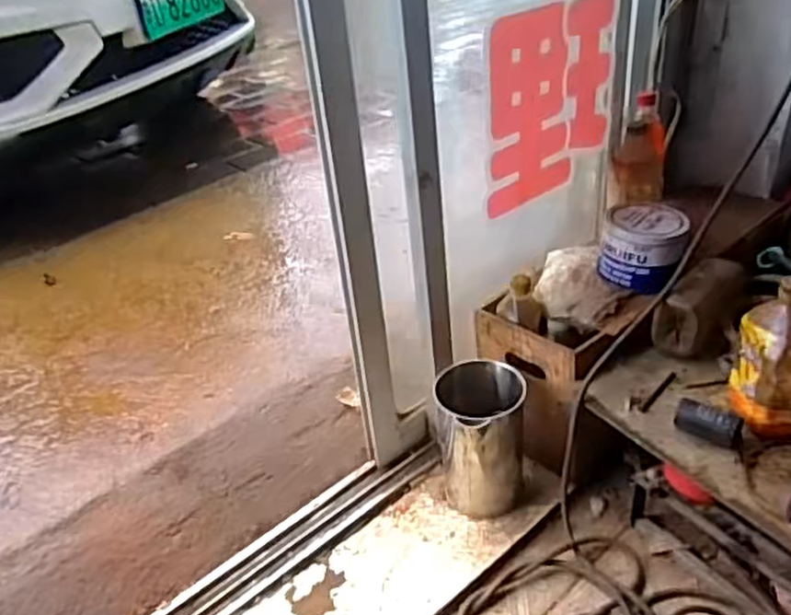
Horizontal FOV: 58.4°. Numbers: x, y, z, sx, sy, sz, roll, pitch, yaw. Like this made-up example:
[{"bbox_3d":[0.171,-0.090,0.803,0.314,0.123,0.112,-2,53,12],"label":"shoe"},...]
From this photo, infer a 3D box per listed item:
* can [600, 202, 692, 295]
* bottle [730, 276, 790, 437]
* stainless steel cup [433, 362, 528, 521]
[{"bbox_3d":[0.391,-0.095,1.116,0.121,0.100,0.121,-6,34,4],"label":"can"},{"bbox_3d":[0.464,0.060,0.851,0.083,0.186,0.078,-2,34,10],"label":"bottle"},{"bbox_3d":[0.129,0.201,1.079,0.130,0.213,0.121,-6,34,4],"label":"stainless steel cup"}]

